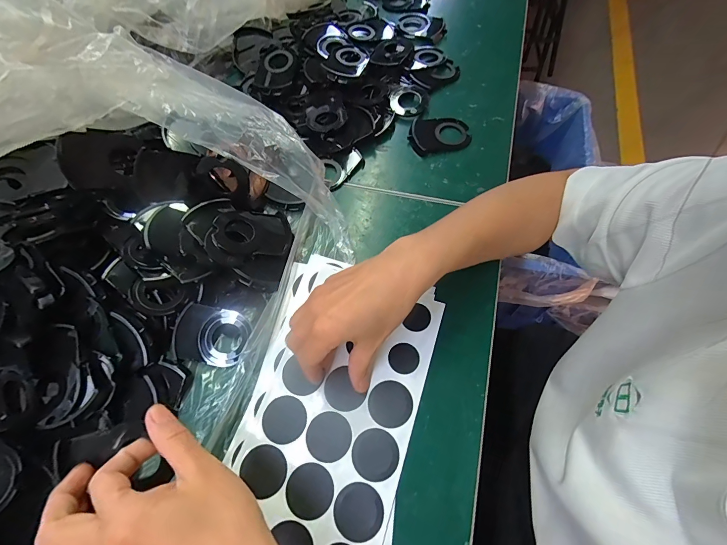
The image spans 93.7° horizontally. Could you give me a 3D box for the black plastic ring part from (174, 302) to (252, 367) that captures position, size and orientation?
[{"bbox_3d":[-0.150,0.064,0.343,0.068,0.011,0.056,11,76,-7],"label":"black plastic ring part"}]

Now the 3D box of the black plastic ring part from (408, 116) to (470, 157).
[{"bbox_3d":[0.100,-0.185,0.450,0.080,0.013,0.056,-9,63,-1],"label":"black plastic ring part"}]

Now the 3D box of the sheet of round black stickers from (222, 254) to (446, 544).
[{"bbox_3d":[-0.040,0.156,0.295,0.157,0.011,0.350,14,65,8],"label":"sheet of round black stickers"}]

